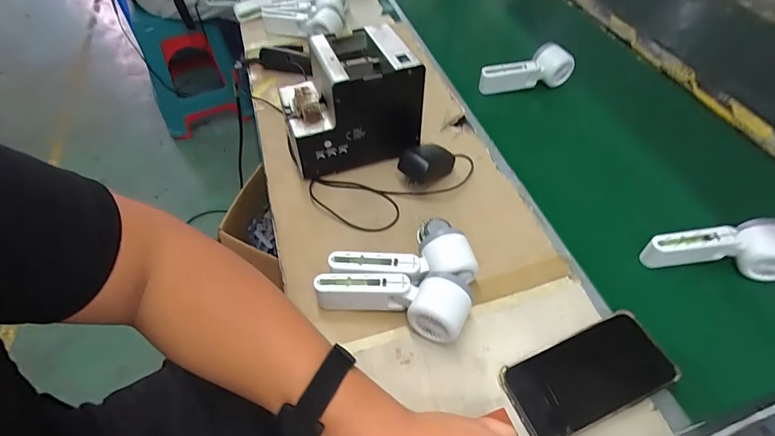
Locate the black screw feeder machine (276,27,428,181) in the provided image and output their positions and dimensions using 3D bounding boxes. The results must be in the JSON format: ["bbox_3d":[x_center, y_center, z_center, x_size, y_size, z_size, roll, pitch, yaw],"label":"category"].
[{"bbox_3d":[-0.056,-0.165,0.574,0.177,0.144,0.137,-15,55,-15],"label":"black screw feeder machine"}]

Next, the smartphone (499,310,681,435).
[{"bbox_3d":[0.198,0.155,0.399,0.159,0.011,0.077,-22,59,-8],"label":"smartphone"}]

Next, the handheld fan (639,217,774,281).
[{"bbox_3d":[0.395,0.043,0.480,0.152,0.054,0.063,-3,52,-6],"label":"handheld fan"}]

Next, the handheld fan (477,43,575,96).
[{"bbox_3d":[0.243,-0.255,0.710,0.166,0.067,0.050,-15,55,-15],"label":"handheld fan"}]

